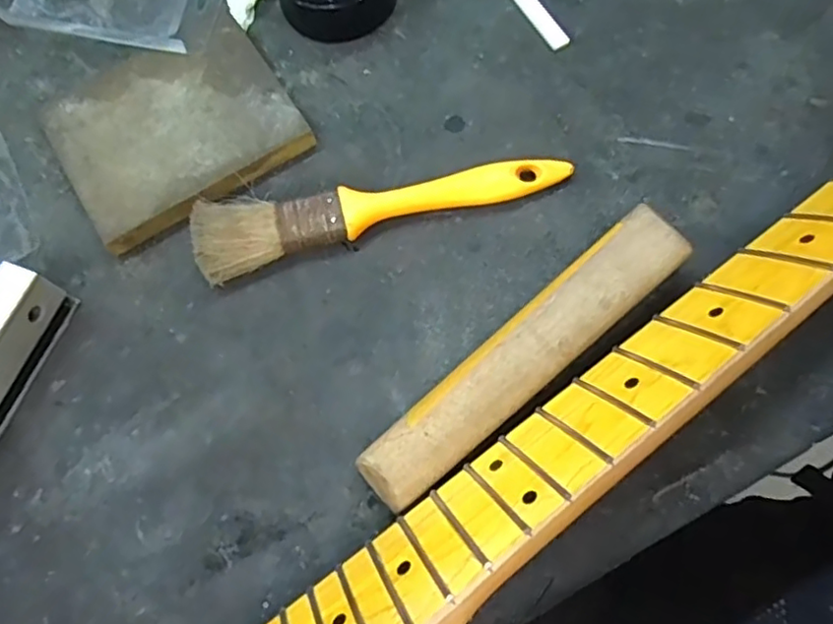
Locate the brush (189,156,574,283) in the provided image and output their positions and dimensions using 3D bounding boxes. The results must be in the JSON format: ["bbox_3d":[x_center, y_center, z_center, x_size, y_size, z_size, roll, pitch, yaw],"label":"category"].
[{"bbox_3d":[-0.017,-0.054,0.324,0.187,0.018,0.039,-14,70,-2],"label":"brush"}]

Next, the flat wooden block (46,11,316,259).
[{"bbox_3d":[-0.129,-0.100,0.345,0.119,0.014,0.106,-31,72,-9],"label":"flat wooden block"}]

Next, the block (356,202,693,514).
[{"bbox_3d":[0.050,0.020,0.292,0.176,0.029,0.031,-41,74,-11],"label":"block"}]

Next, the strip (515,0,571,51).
[{"bbox_3d":[0.064,-0.184,0.372,0.012,0.004,0.080,-31,72,-8],"label":"strip"}]

